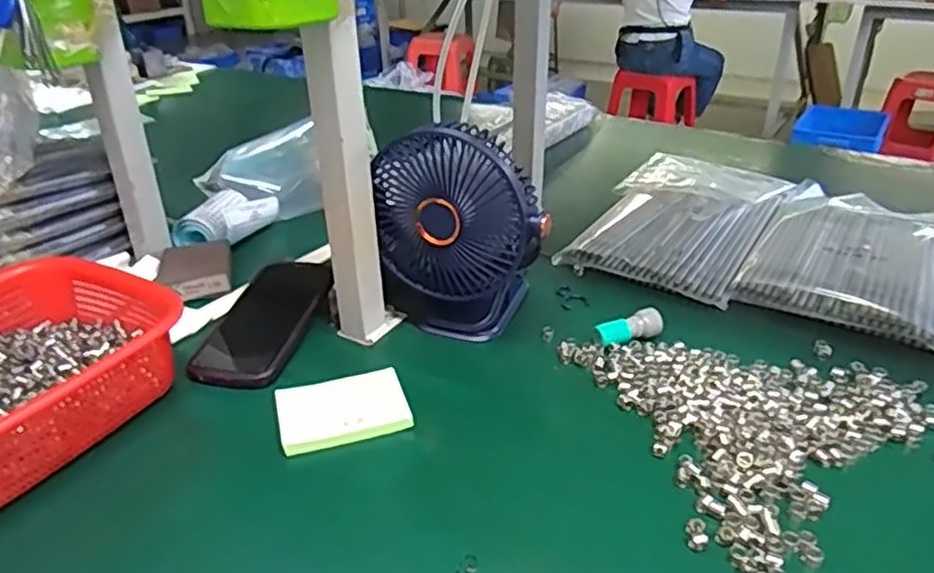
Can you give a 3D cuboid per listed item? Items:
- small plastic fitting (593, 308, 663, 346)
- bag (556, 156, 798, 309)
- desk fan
[{"bbox_3d":[0.144,0.037,0.607,0.057,0.020,0.022,-11,30,-16],"label":"small plastic fitting"},{"bbox_3d":[0.250,-0.086,0.810,0.193,0.034,0.324,16,34,29],"label":"bag"},{"bbox_3d":[-0.008,-0.044,0.597,0.137,0.180,0.107,-2,29,-1],"label":"desk fan"}]

